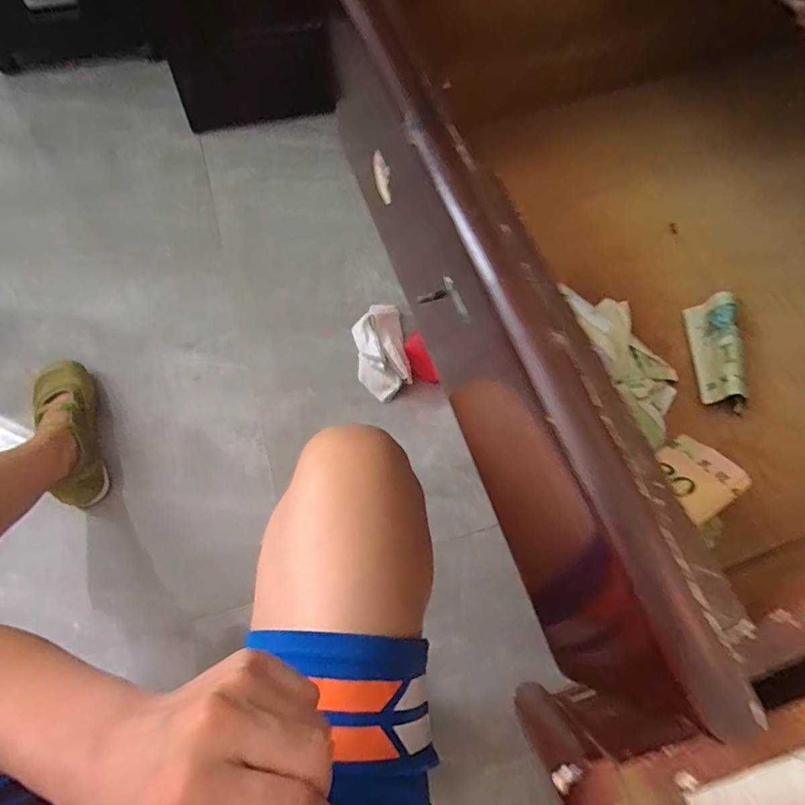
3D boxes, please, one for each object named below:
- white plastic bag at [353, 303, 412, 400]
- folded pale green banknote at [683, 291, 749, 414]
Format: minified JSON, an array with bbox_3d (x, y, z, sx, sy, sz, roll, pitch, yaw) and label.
[{"bbox_3d":[-0.041,-0.101,0.880,0.089,0.058,0.185,-9,68,-6],"label":"white plastic bag"},{"bbox_3d":[0.175,-0.029,0.276,0.018,0.024,0.067,4,67,0],"label":"folded pale green banknote"}]

